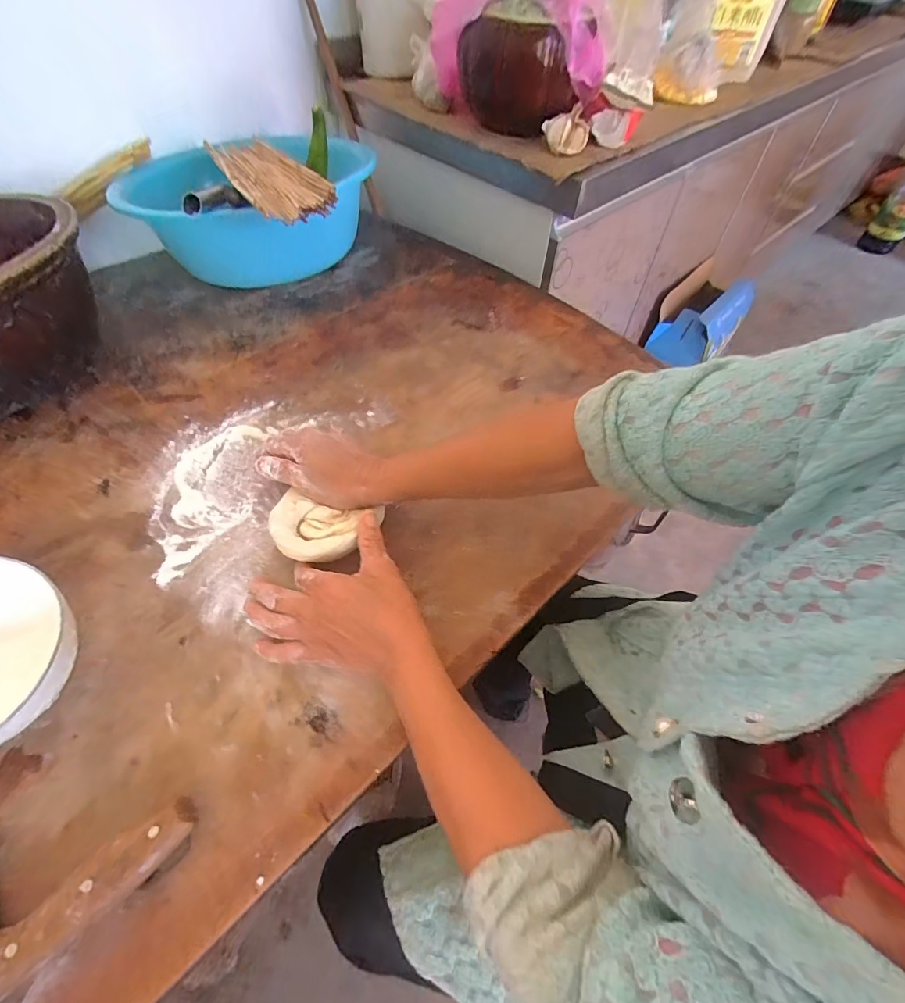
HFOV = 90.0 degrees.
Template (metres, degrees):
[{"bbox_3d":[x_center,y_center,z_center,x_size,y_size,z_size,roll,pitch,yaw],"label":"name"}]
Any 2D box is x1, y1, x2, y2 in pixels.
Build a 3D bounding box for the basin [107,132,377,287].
[{"bbox_3d":[-0.347,-0.519,0.778,0.391,0.134,0.391,2,55,-2],"label":"basin"}]

